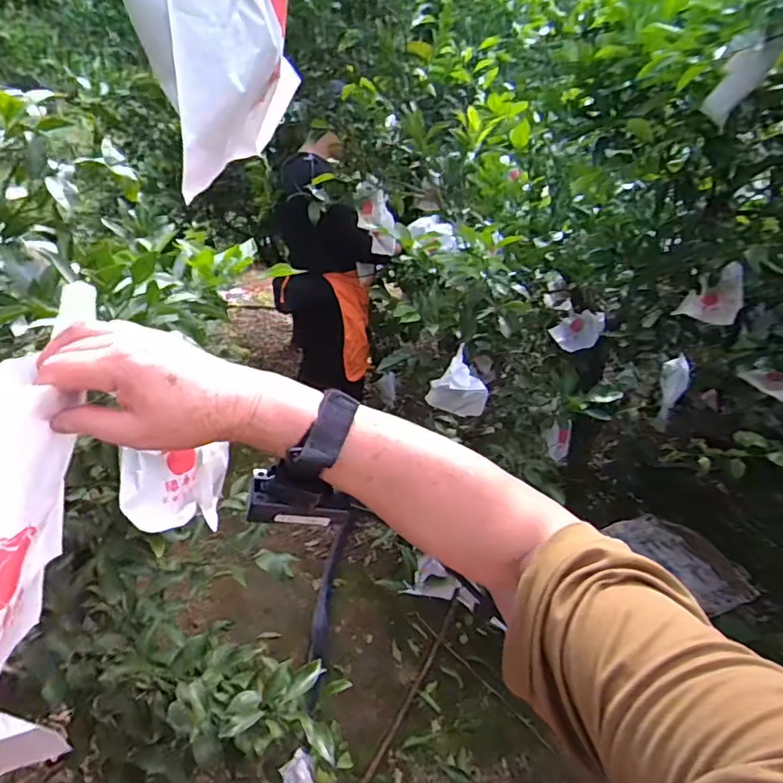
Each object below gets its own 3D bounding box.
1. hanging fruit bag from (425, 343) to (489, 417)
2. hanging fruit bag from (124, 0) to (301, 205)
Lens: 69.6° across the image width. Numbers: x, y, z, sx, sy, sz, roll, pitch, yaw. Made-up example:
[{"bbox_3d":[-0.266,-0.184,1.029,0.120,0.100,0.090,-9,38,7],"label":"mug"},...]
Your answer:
[{"bbox_3d":[0.154,-0.013,1.318,0.133,0.147,0.072,0,30,-3],"label":"hanging fruit bag"},{"bbox_3d":[-0.087,-0.194,0.273,0.075,0.164,0.063,-5,30,-11],"label":"hanging fruit bag"}]

